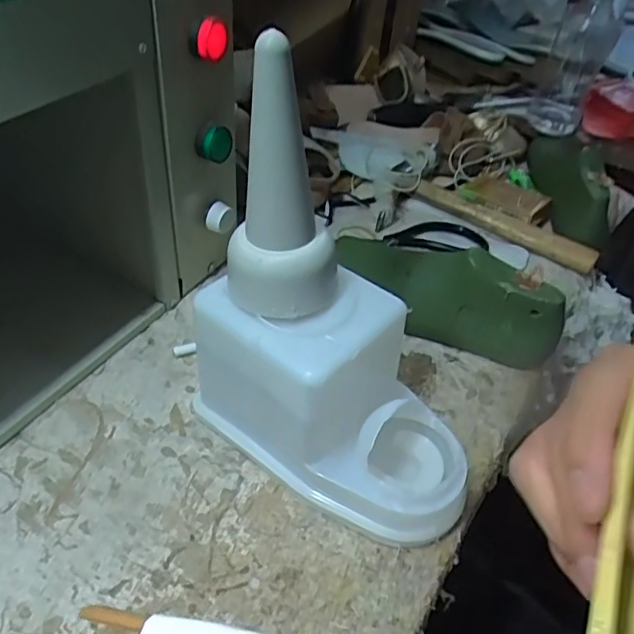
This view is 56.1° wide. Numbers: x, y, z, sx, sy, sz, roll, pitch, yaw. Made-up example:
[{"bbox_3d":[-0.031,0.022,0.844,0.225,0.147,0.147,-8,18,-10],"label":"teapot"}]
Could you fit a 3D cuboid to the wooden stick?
[{"bbox_3d":[0.198,-0.101,0.638,0.200,0.023,0.021,29,48,23],"label":"wooden stick"}]

